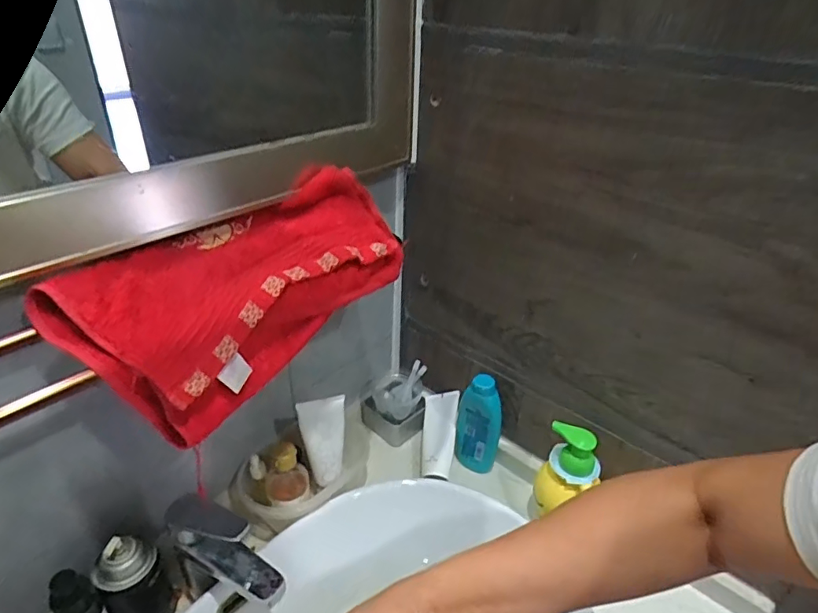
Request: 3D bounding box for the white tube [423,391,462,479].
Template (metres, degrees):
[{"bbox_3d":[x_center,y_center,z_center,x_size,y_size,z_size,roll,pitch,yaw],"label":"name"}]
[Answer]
[{"bbox_3d":[0.045,0.194,0.781,0.052,0.030,0.152,6,45,6],"label":"white tube"}]

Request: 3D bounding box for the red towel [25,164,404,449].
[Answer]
[{"bbox_3d":[-0.154,-0.015,0.503,0.125,0.142,0.331,24,38,32],"label":"red towel"}]

